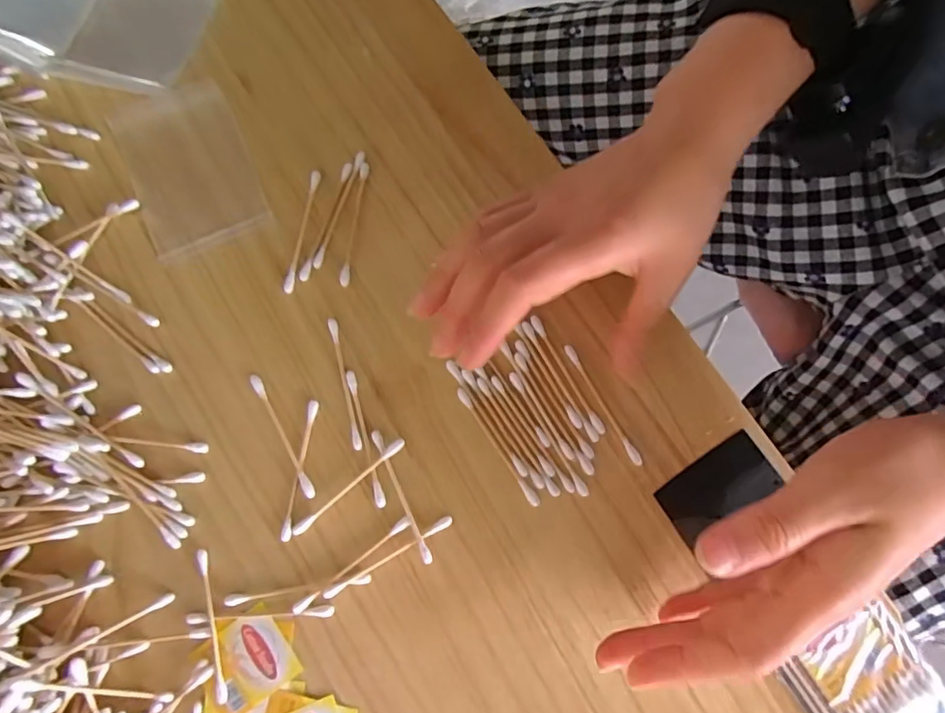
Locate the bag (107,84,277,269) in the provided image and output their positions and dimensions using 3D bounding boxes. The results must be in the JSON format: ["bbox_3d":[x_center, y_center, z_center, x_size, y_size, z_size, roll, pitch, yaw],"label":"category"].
[{"bbox_3d":[-0.161,-0.107,0.305,0.066,0.009,0.096,-22,81,-5],"label":"bag"}]

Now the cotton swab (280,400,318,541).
[{"bbox_3d":[-0.089,0.057,0.272,0.005,0.004,0.070,9,79,1],"label":"cotton swab"}]

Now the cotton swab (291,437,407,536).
[{"bbox_3d":[-0.063,0.066,0.270,0.070,0.004,0.005,-39,83,-8],"label":"cotton swab"}]

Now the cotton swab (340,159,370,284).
[{"bbox_3d":[-0.066,-0.074,0.297,0.006,0.004,0.072,7,79,0],"label":"cotton swab"}]

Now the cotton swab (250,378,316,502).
[{"bbox_3d":[-0.099,0.040,0.276,0.005,0.004,0.070,-29,81,-6],"label":"cotton swab"}]

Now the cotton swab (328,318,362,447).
[{"bbox_3d":[-0.067,0.013,0.280,0.005,0.004,0.071,-13,80,-4],"label":"cotton swab"}]

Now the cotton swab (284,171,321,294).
[{"bbox_3d":[-0.095,-0.070,0.296,0.006,0.006,0.071,11,79,1],"label":"cotton swab"}]

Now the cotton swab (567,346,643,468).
[{"bbox_3d":[0.068,0.025,0.278,0.005,0.004,0.071,-29,81,-6],"label":"cotton swab"}]

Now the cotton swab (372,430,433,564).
[{"bbox_3d":[-0.036,0.070,0.269,0.005,0.004,0.070,-24,81,-5],"label":"cotton swab"}]

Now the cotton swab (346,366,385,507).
[{"bbox_3d":[-0.055,0.042,0.275,0.005,0.004,0.071,-15,80,-4],"label":"cotton swab"}]

